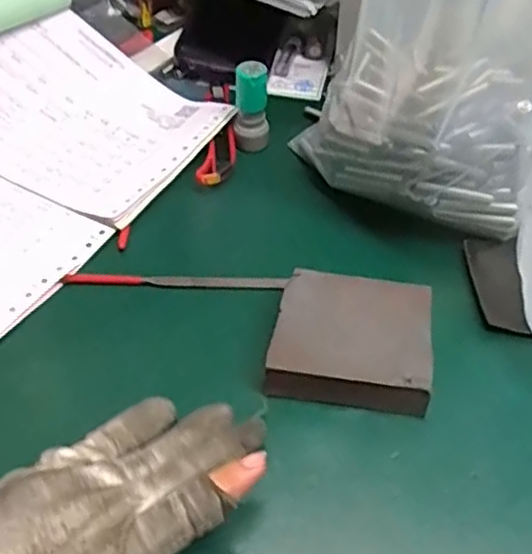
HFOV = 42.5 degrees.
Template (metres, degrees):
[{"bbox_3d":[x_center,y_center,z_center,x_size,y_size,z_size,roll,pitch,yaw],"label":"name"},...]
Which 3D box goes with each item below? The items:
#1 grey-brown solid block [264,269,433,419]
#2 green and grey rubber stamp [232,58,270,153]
[{"bbox_3d":[0.045,0.035,0.358,0.079,0.027,0.075,9,47,7],"label":"grey-brown solid block"},{"bbox_3d":[-0.010,-0.117,0.473,0.023,0.056,0.022,-1,47,-2],"label":"green and grey rubber stamp"}]

